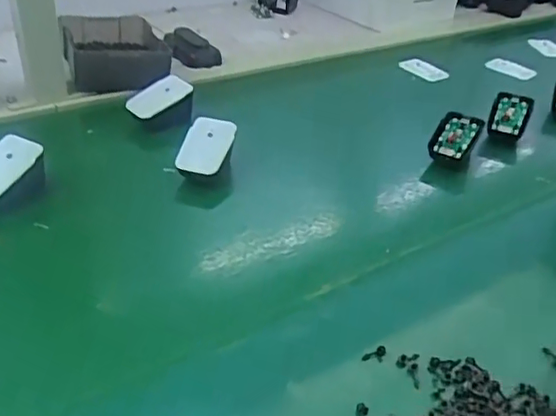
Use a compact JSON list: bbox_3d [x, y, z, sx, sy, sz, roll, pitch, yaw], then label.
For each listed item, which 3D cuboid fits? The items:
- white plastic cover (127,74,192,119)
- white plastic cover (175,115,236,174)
[{"bbox_3d":[-0.130,-0.122,0.643,0.070,0.008,0.038,-29,62,-3],"label":"white plastic cover"},{"bbox_3d":[-0.068,-0.062,0.566,0.042,0.008,0.069,15,53,5],"label":"white plastic cover"}]

